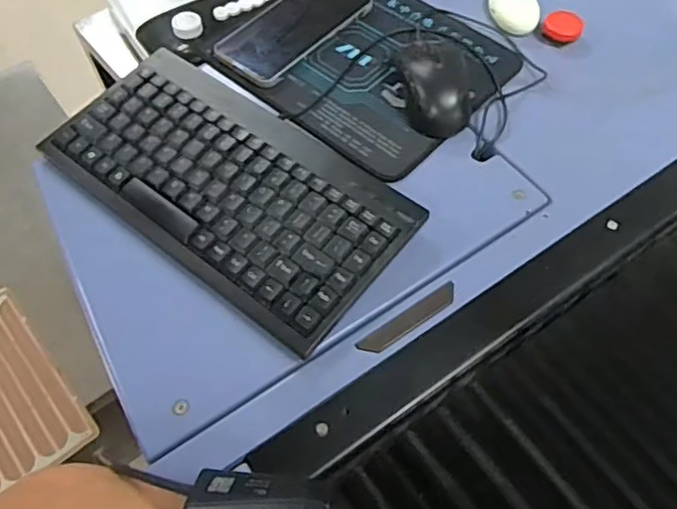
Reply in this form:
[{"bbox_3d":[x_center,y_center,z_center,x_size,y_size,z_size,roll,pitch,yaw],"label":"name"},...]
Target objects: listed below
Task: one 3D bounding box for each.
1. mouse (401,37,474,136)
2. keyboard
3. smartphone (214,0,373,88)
[{"bbox_3d":[0.088,-0.150,0.539,0.056,0.032,0.093,-6,59,-5],"label":"mouse"},{"bbox_3d":[-0.090,-0.058,0.482,0.289,0.026,0.152,34,64,18],"label":"keyboard"},{"bbox_3d":[-0.040,-0.222,0.586,0.073,0.011,0.169,35,64,19],"label":"smartphone"}]

